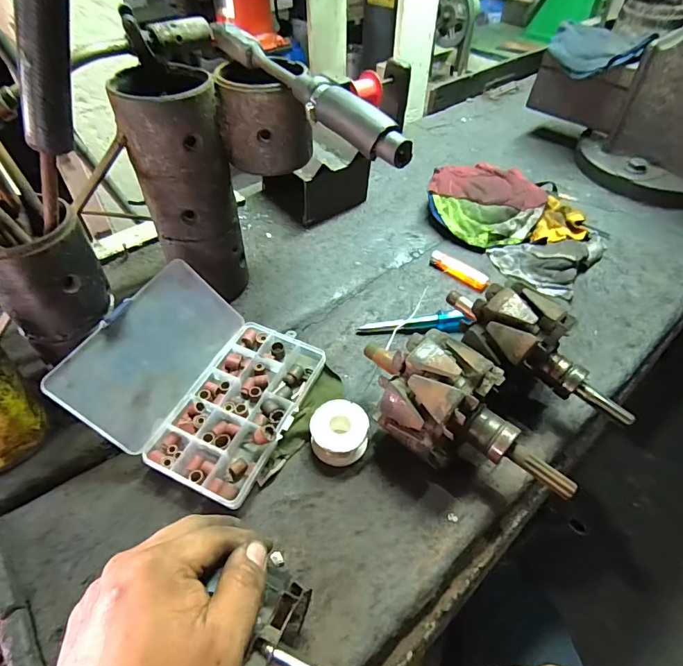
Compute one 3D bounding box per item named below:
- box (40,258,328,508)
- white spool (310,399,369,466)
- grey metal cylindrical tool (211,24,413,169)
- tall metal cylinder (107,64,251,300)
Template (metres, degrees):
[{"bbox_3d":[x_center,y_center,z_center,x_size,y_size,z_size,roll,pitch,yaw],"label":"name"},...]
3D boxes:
[{"bbox_3d":[-0.128,0.040,0.403,0.173,0.086,0.176,19,51,16],"label":"box"},{"bbox_3d":[-0.002,0.094,0.404,0.052,0.033,0.049,0,48,0],"label":"white spool"},{"bbox_3d":[-0.036,-0.204,0.354,0.024,0.034,0.254,-29,54,-24],"label":"grey metal cylindrical tool"},{"bbox_3d":[-0.158,-0.139,0.459,0.086,0.233,0.096,-15,50,-14],"label":"tall metal cylinder"}]

